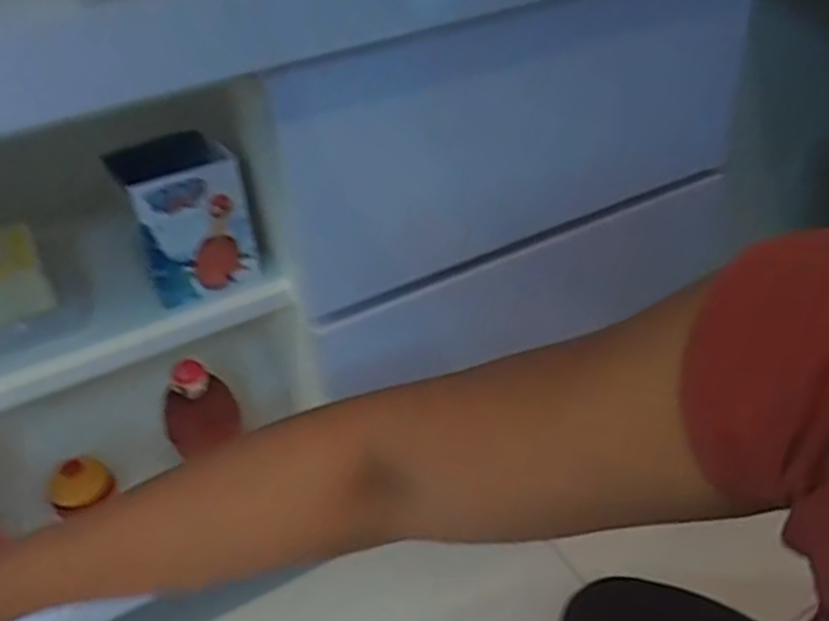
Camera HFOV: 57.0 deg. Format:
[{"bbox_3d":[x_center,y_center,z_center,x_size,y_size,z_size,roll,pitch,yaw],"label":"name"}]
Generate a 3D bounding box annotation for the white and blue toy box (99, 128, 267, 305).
[{"bbox_3d":[-0.201,-0.085,0.677,0.093,0.116,0.093,-19,37,-18],"label":"white and blue toy box"}]

